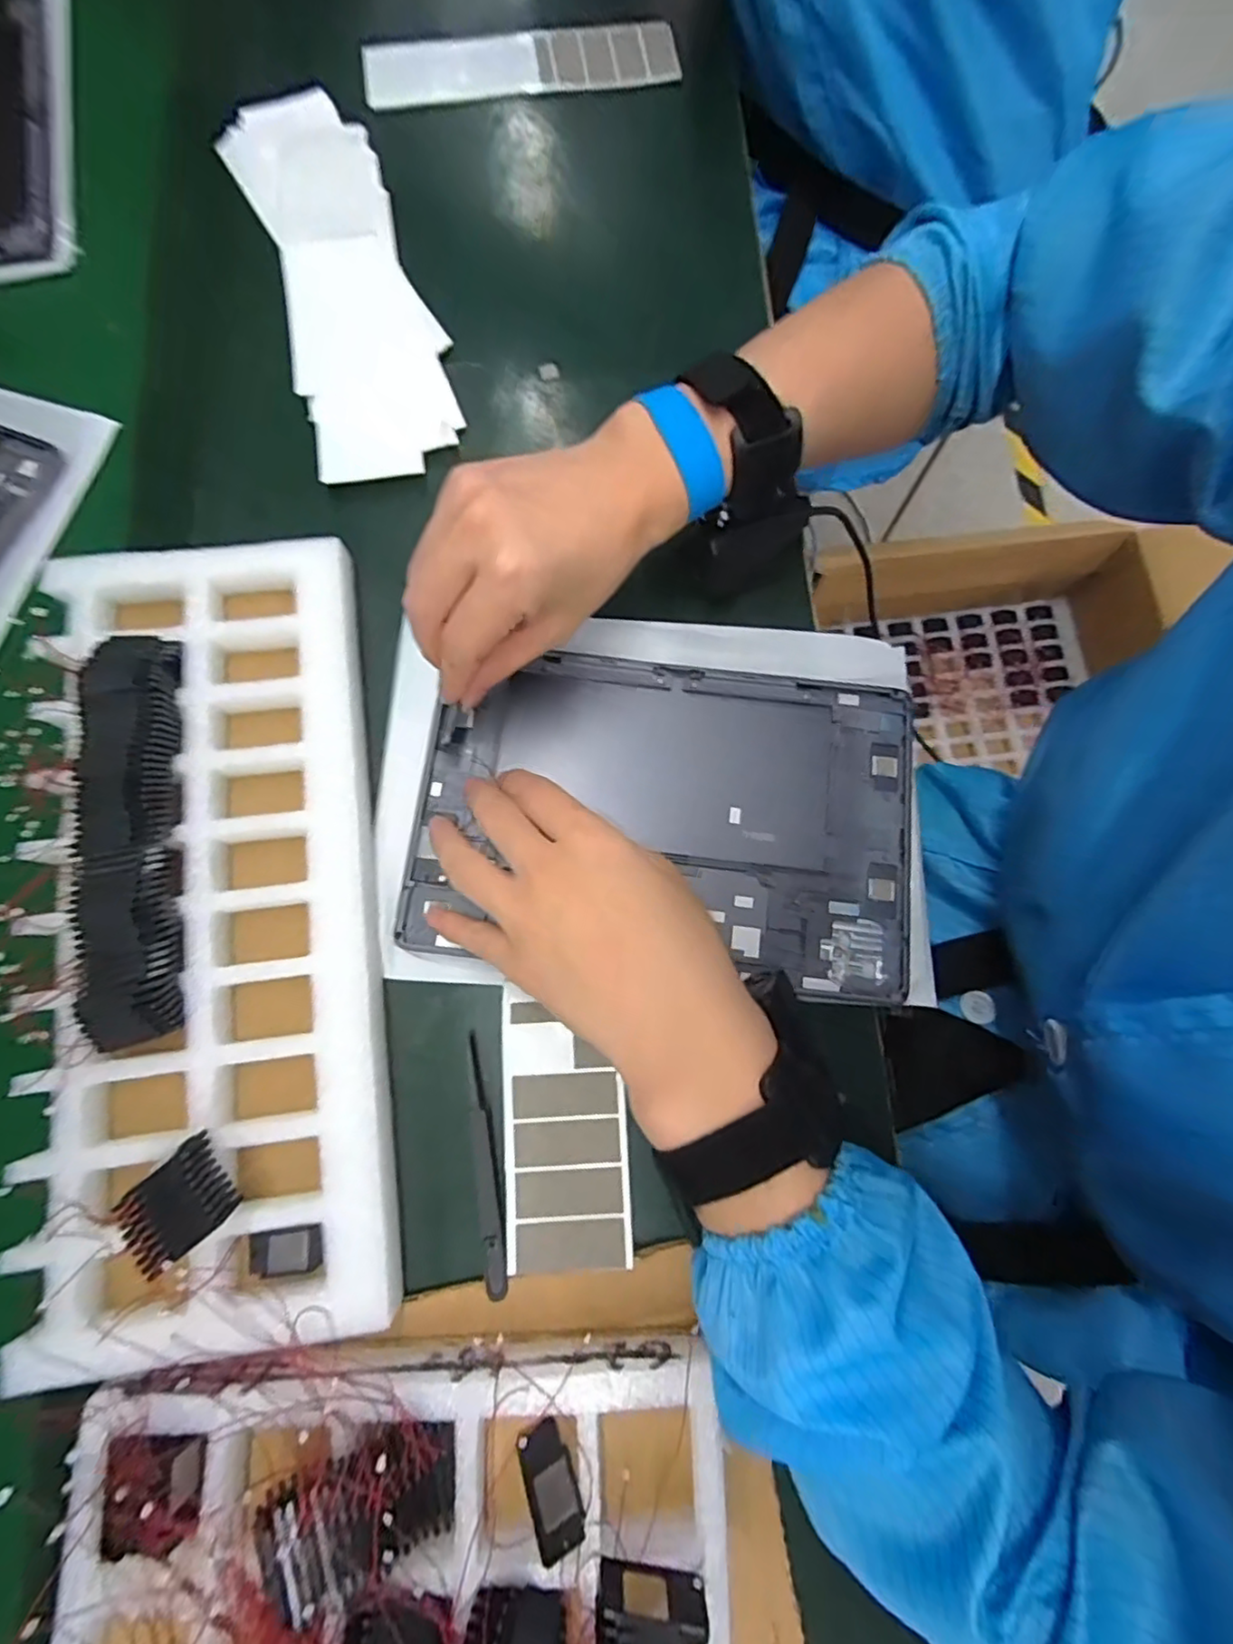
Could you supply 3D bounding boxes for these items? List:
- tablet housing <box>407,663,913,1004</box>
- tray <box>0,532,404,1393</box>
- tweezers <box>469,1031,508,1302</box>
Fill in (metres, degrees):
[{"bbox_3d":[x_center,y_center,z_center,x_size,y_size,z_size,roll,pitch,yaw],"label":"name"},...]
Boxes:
[{"bbox_3d":[0.026,-0.006,0.335,0.252,0.007,0.162,7,79,1],"label":"tablet housing"},{"bbox_3d":[-0.191,0.039,0.299,0.156,0.046,0.370,-8,79,-2],"label":"tray"},{"bbox_3d":[-0.062,0.158,0.294,0.009,0.007,0.112,-9,79,-2],"label":"tweezers"}]

